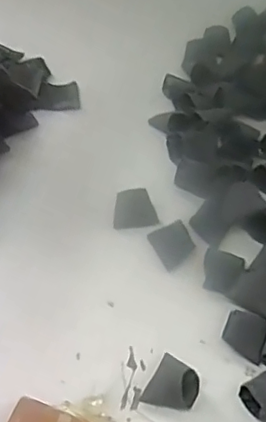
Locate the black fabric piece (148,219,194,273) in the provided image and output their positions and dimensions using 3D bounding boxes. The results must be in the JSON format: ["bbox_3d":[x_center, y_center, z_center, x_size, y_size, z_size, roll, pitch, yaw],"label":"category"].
[{"bbox_3d":[0.038,0.032,0.537,0.035,0.004,0.044,-23,58,-11],"label":"black fabric piece"}]

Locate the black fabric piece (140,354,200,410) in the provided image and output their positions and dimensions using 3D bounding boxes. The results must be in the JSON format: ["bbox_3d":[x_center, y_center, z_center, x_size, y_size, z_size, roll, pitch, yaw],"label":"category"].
[{"bbox_3d":[0.032,0.129,0.439,0.036,0.031,0.039,24,51,16],"label":"black fabric piece"}]

